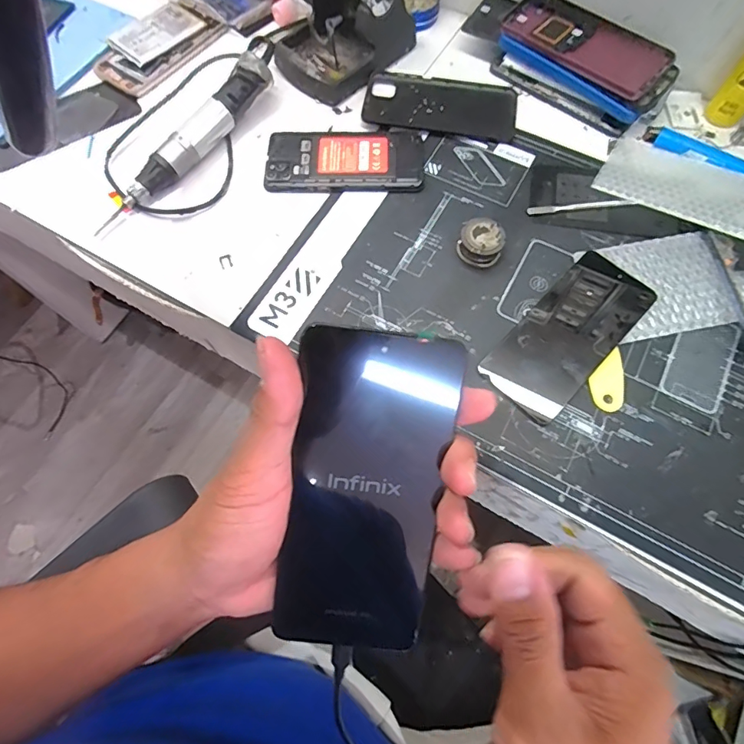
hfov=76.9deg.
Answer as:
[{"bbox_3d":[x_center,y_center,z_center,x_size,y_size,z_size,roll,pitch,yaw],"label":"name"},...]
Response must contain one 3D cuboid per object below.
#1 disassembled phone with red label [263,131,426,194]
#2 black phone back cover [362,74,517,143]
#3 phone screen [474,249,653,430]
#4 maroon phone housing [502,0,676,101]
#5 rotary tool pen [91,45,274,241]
[{"bbox_3d":[-0.028,-0.213,0.469,0.155,0.009,0.080,-1,68,1],"label":"disassembled phone with red label"},{"bbox_3d":[0.073,-0.286,0.500,0.156,0.004,0.079,9,69,5],"label":"black phone back cover"},{"bbox_3d":[0.168,-0.034,0.397,0.072,0.010,0.160,42,75,16],"label":"phone screen"},{"bbox_3d":[0.222,-0.342,0.484,0.164,0.011,0.087,41,75,15],"label":"maroon phone housing"},{"bbox_3d":[-0.178,-0.225,0.461,0.038,0.035,0.241,31,72,12],"label":"rotary tool pen"}]

